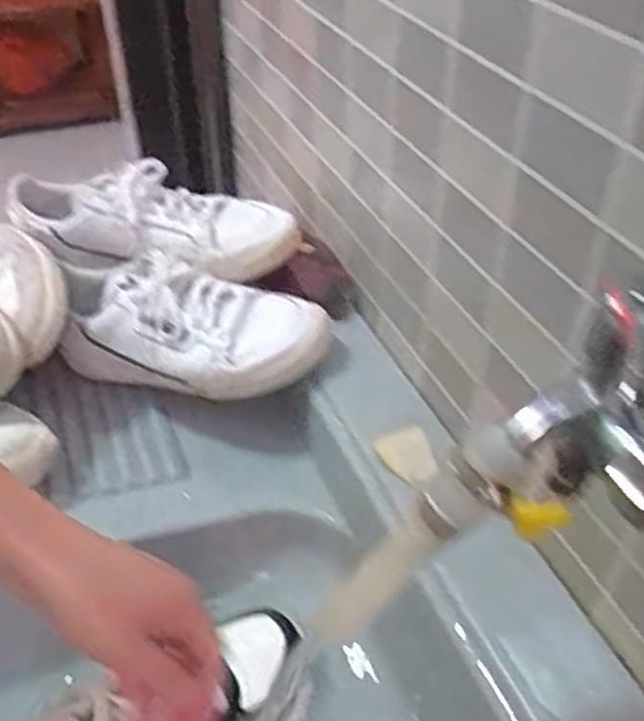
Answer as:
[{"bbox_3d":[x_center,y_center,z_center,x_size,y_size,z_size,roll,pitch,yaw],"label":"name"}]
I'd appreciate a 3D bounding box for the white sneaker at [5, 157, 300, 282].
[{"bbox_3d":[-0.155,-0.129,0.709,0.257,0.084,0.107,10,40,11],"label":"white sneaker"}]

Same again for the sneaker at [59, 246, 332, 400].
[{"bbox_3d":[-0.114,-0.024,0.642,0.244,0.092,0.077,11,41,12],"label":"sneaker"}]

